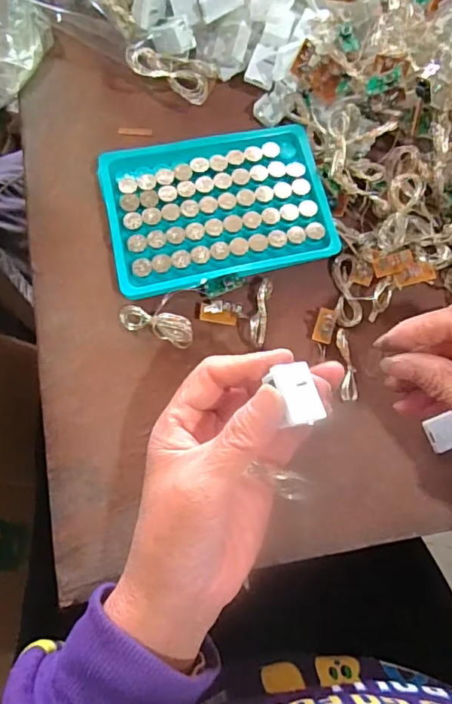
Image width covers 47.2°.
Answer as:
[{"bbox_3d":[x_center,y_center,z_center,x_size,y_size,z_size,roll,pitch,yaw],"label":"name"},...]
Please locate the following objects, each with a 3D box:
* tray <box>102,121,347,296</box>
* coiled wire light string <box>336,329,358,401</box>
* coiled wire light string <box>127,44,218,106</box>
[{"bbox_3d":[-0.006,-0.092,0.317,0.130,0.018,0.098,-13,76,-7],"label":"tray"},{"bbox_3d":[0.070,0.007,0.299,0.011,0.008,0.041,-4,75,-5],"label":"coiled wire light string"},{"bbox_3d":[-0.034,-0.176,0.322,0.053,0.018,0.022,13,80,-16],"label":"coiled wire light string"}]

